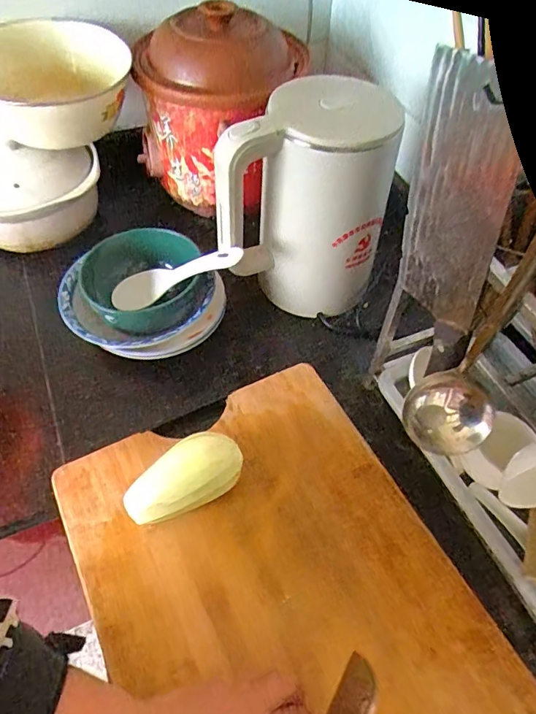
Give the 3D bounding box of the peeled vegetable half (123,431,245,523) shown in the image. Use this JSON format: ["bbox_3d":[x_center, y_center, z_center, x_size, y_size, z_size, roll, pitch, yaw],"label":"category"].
[{"bbox_3d":[-0.078,0.111,0.453,0.111,0.060,0.060,-18,58,-13],"label":"peeled vegetable half"}]

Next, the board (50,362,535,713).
[{"bbox_3d":[0.010,0.206,0.434,0.296,0.024,0.387,-23,59,-16],"label":"board"}]

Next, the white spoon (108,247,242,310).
[{"bbox_3d":[-0.107,-0.092,0.565,0.172,0.019,0.054,-15,51,25],"label":"white spoon"}]

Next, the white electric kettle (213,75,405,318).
[{"bbox_3d":[0.042,-0.174,0.566,0.179,0.238,0.139,12,56,7],"label":"white electric kettle"}]

